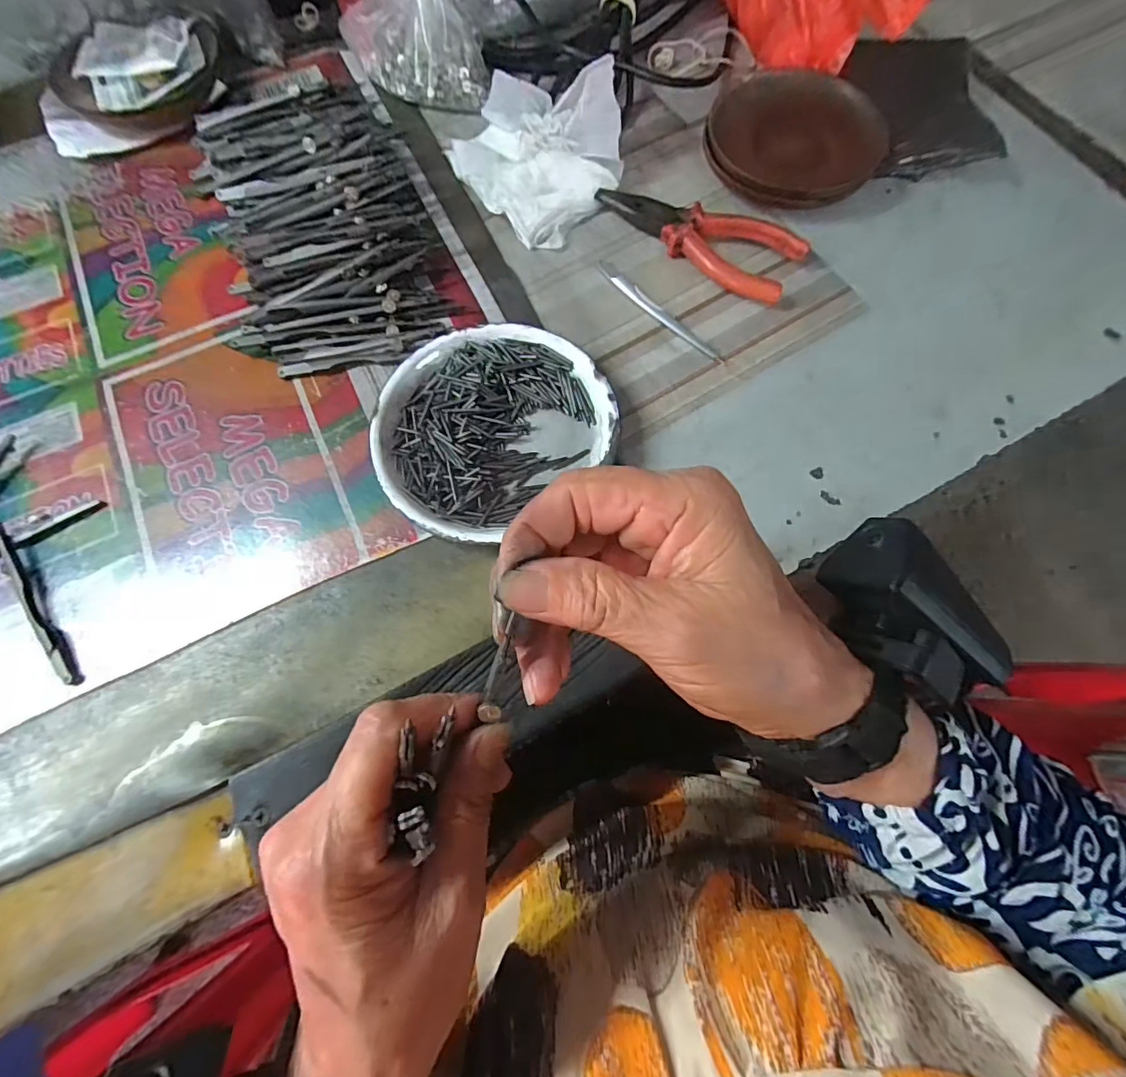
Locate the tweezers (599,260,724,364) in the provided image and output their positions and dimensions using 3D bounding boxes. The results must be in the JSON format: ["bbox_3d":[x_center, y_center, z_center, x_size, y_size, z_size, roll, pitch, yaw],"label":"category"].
[{"bbox_3d":[0.059,-0.143,0.321,0.010,0.004,0.102,-41,76,-12],"label":"tweezers"}]

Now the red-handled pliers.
[{"bbox_3d":[0.089,-0.201,0.333,0.134,0.017,0.046,36,75,11],"label":"red-handled pliers"}]

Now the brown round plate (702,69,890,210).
[{"bbox_3d":[0.154,-0.269,0.343,0.112,0.022,0.097,35,89,15],"label":"brown round plate"}]

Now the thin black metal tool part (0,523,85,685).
[{"bbox_3d":[-0.272,0.033,0.261,0.010,0.007,0.100,-37,75,-11],"label":"thin black metal tool part"}]

